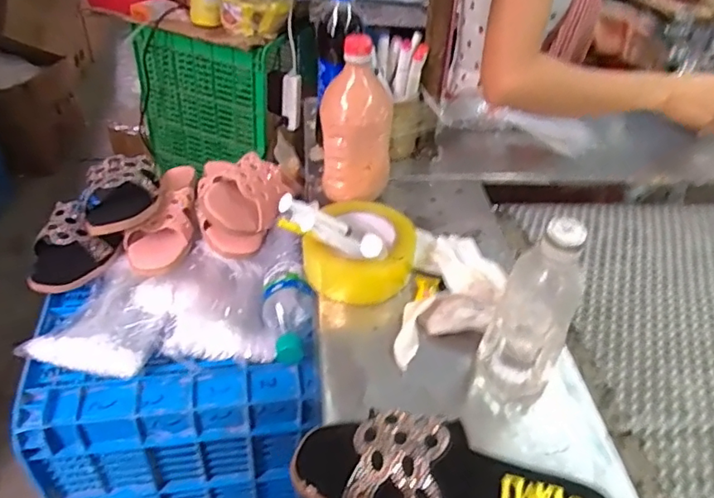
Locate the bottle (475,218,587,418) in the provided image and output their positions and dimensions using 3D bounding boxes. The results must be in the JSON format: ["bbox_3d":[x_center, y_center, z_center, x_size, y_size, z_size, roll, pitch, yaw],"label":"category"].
[{"bbox_3d":[0.143,0.065,0.459,0.065,0.186,0.054,21,43,17],"label":"bottle"}]

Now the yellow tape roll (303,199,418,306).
[{"bbox_3d":[0.008,-0.001,0.621,0.111,0.061,0.118,3,41,-3],"label":"yellow tape roll"}]

